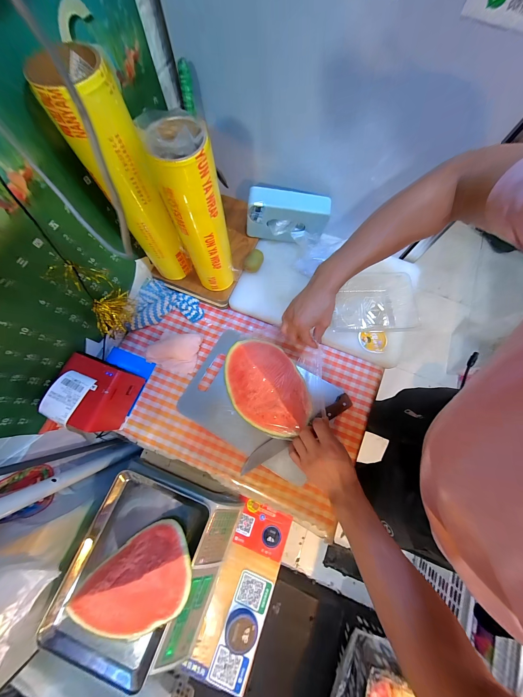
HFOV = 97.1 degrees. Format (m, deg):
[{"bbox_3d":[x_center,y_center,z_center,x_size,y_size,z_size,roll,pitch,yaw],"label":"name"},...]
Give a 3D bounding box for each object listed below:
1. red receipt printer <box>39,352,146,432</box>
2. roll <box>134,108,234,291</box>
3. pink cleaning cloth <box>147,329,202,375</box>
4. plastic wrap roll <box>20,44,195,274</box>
[{"bbox_3d":[-0.340,0.096,0.485,0.110,0.127,0.135,18,75,5],"label":"red receipt printer"},{"bbox_3d":[-0.115,-0.232,0.439,0.078,0.317,0.085,0,74,0],"label":"roll"},{"bbox_3d":[-0.215,0.003,0.568,0.115,0.033,0.099,16,75,4],"label":"pink cleaning cloth"},{"bbox_3d":[-0.226,-0.274,0.433,0.094,0.351,0.107,-32,77,-9],"label":"plastic wrap roll"}]

